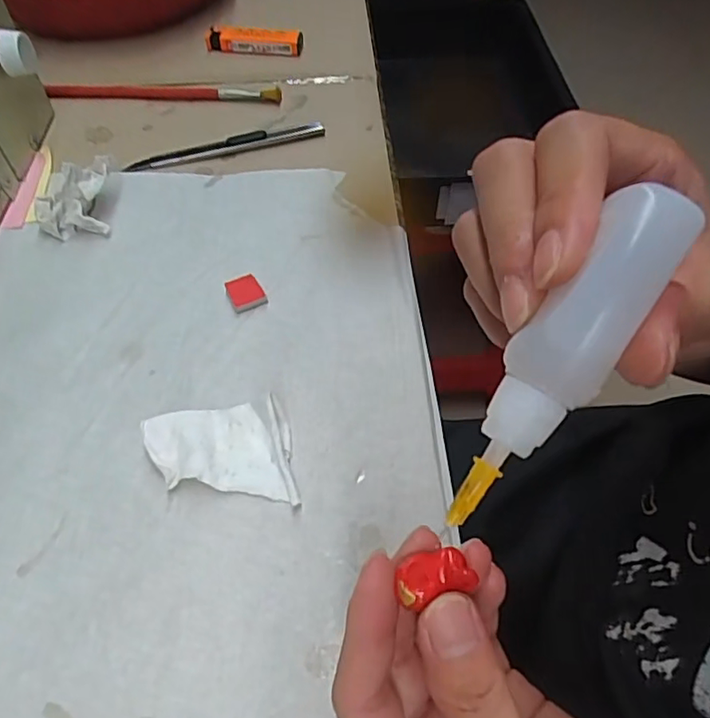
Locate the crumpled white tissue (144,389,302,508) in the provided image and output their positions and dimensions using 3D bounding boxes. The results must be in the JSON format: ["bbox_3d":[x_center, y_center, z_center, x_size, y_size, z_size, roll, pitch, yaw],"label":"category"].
[{"bbox_3d":[-0.061,0.037,0.261,0.074,0.020,0.043,7,54,5],"label":"crumpled white tissue"}]

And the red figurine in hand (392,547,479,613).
[{"bbox_3d":[0.020,0.057,0.151,0.018,0.008,0.013,-15,55,-10],"label":"red figurine in hand"}]

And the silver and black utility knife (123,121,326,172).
[{"bbox_3d":[-0.089,-0.150,0.401,0.138,0.010,0.015,-15,55,-11],"label":"silver and black utility knife"}]

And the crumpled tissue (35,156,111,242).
[{"bbox_3d":[-0.174,-0.099,0.350,0.044,0.032,0.037,-8,54,-6],"label":"crumpled tissue"}]

